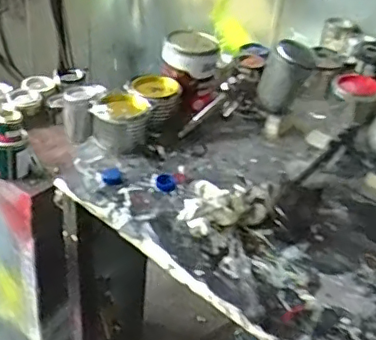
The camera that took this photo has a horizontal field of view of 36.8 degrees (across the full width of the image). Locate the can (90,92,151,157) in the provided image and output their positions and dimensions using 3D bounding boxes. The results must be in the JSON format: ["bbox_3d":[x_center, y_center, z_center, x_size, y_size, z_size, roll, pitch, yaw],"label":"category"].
[{"bbox_3d":[-0.115,-0.084,1.018,0.112,0.077,0.091,5,35,-4],"label":"can"}]

